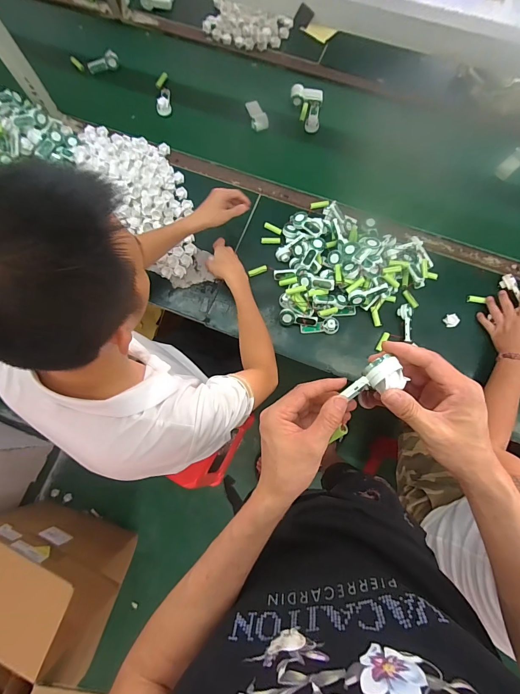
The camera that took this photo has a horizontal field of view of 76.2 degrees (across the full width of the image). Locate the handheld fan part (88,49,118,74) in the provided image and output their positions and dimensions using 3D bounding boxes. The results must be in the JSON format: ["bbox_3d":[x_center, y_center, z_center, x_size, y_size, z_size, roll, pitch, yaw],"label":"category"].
[{"bbox_3d":[-0.495,-0.894,1.043,0.096,0.027,0.040,-22,76,-5],"label":"handheld fan part"}]

